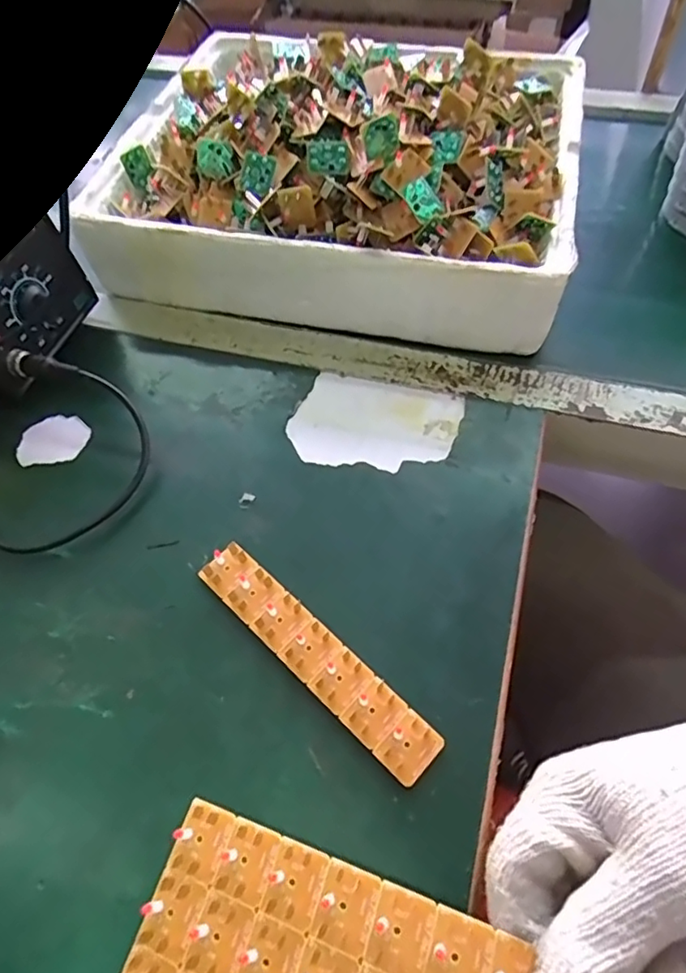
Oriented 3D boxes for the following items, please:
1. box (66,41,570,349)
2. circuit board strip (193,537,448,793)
[{"bbox_3d":[0.003,-0.289,0.496,0.371,0.100,0.325,10,58,10],"label":"box"},{"bbox_3d":[-0.017,0.091,0.321,0.163,0.007,0.031,38,67,24],"label":"circuit board strip"}]

